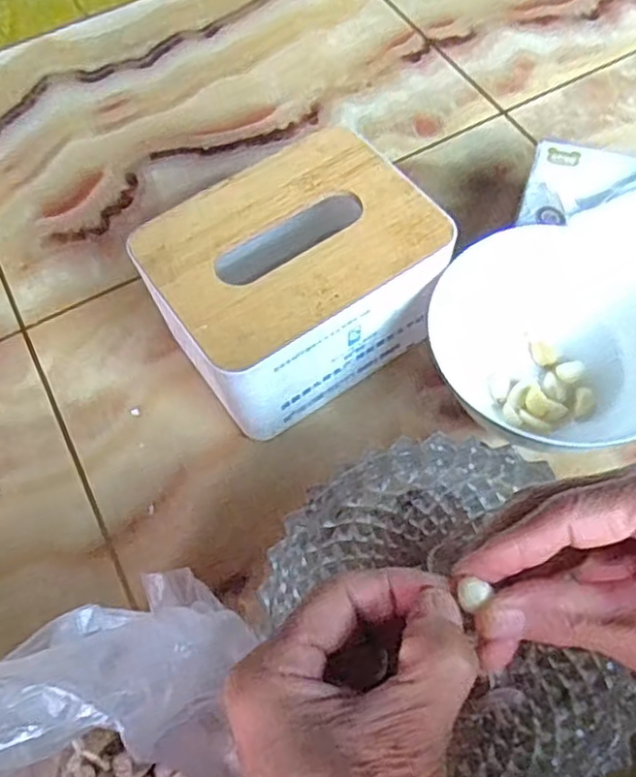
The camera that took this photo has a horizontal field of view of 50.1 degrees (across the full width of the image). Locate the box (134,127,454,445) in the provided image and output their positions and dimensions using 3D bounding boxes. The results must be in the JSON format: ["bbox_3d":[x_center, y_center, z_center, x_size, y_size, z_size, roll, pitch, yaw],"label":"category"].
[{"bbox_3d":[-0.013,-0.060,0.415,0.155,0.094,0.119,-32,63,-13],"label":"box"}]

